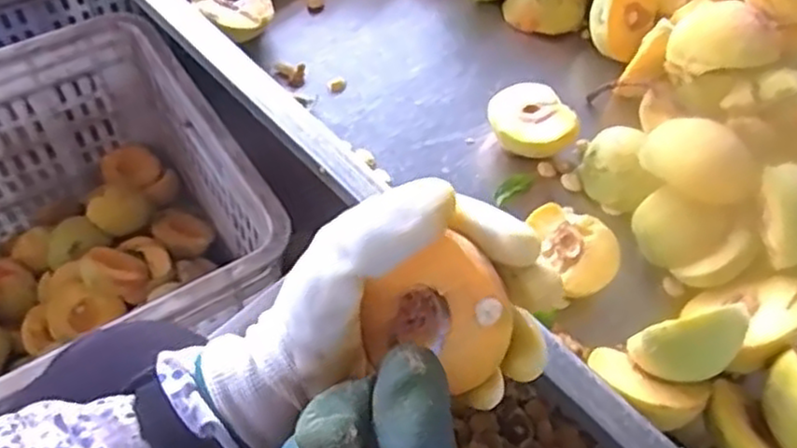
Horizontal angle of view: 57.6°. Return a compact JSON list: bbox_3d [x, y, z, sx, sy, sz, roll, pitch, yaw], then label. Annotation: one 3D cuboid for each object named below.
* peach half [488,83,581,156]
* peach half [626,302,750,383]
[{"bbox_3d":[0.091,-0.069,0.513,0.051,0.040,0.060,-14,58,-13],"label":"peach half"},{"bbox_3d":[0.148,0.059,0.372,0.057,0.038,0.022,-18,22,11],"label":"peach half"}]

